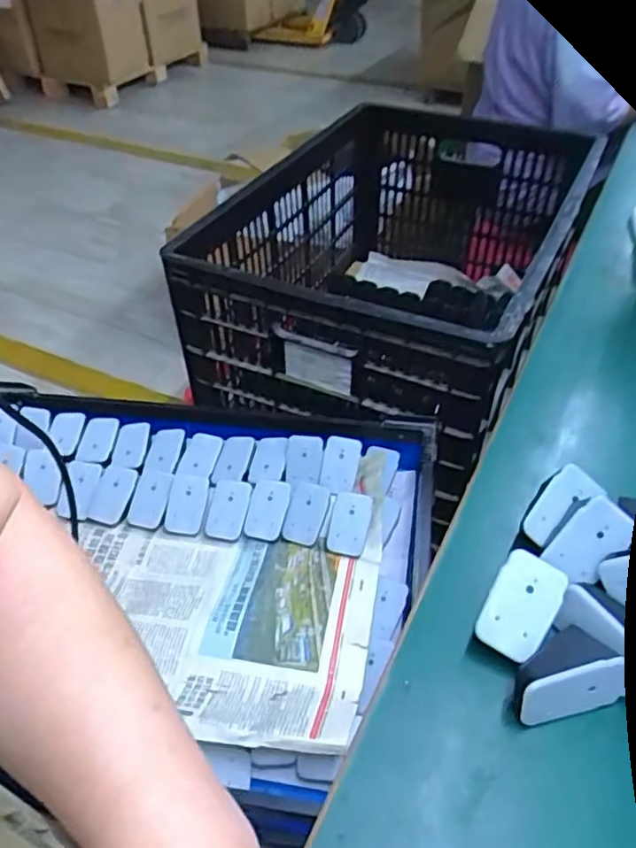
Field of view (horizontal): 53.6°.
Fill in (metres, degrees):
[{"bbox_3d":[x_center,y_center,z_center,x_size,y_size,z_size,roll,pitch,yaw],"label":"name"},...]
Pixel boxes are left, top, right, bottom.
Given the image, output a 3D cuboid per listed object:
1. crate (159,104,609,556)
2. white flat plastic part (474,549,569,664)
[{"bbox_3d":[0.151,-0.285,1.066,0.494,0.287,0.753,17,45,20],"label":"crate"},{"bbox_3d":[0.140,0.125,0.433,0.043,0.004,0.070,27,75,17],"label":"white flat plastic part"}]

